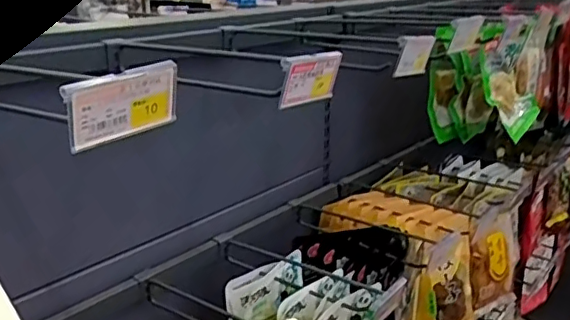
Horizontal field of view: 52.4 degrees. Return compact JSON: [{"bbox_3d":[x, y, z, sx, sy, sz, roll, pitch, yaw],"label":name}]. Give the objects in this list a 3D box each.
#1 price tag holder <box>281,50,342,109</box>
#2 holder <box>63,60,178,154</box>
[{"bbox_3d":[0.023,-0.072,0.517,0.008,0.047,0.078,30,32,32],"label":"price tag holder"},{"bbox_3d":[-0.105,-0.036,0.380,0.006,0.048,0.078,30,38,34],"label":"holder"}]

